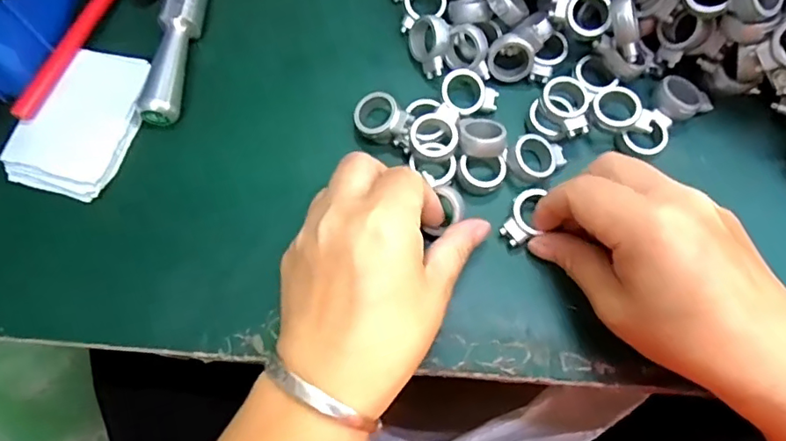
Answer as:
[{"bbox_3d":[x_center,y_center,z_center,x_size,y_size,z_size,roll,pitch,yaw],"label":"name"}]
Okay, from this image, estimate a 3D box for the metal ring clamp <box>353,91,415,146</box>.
[{"bbox_3d":[-0.006,-0.054,0.295,0.024,0.015,0.035,-42,77,-11],"label":"metal ring clamp"}]

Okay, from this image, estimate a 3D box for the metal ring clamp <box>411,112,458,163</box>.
[{"bbox_3d":[0.022,-0.045,0.287,0.025,0.011,0.027,2,73,2],"label":"metal ring clamp"}]

